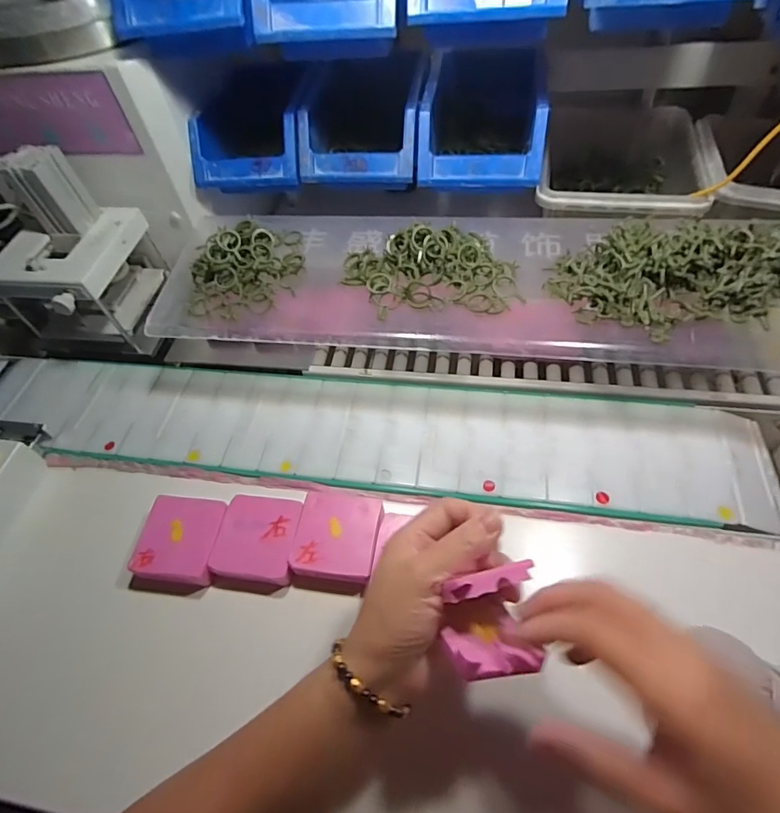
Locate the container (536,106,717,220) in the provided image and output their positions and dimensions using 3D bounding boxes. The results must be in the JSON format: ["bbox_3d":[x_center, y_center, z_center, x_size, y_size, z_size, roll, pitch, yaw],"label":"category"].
[{"bbox_3d":[0.250,-0.262,0.537,0.153,0.073,0.220,9,56,11],"label":"container"}]

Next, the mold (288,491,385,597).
[{"bbox_3d":[-0.044,0.112,0.401,0.068,0.019,0.072,6,56,9],"label":"mold"}]

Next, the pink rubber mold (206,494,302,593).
[{"bbox_3d":[-0.112,0.114,0.408,0.068,0.019,0.072,4,56,8],"label":"pink rubber mold"}]

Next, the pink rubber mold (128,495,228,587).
[{"bbox_3d":[-0.180,0.117,0.414,0.067,0.023,0.072,2,55,7],"label":"pink rubber mold"}]

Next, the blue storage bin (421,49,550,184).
[{"bbox_3d":[0.098,-0.302,0.503,0.123,0.069,0.167,4,56,9],"label":"blue storage bin"}]

